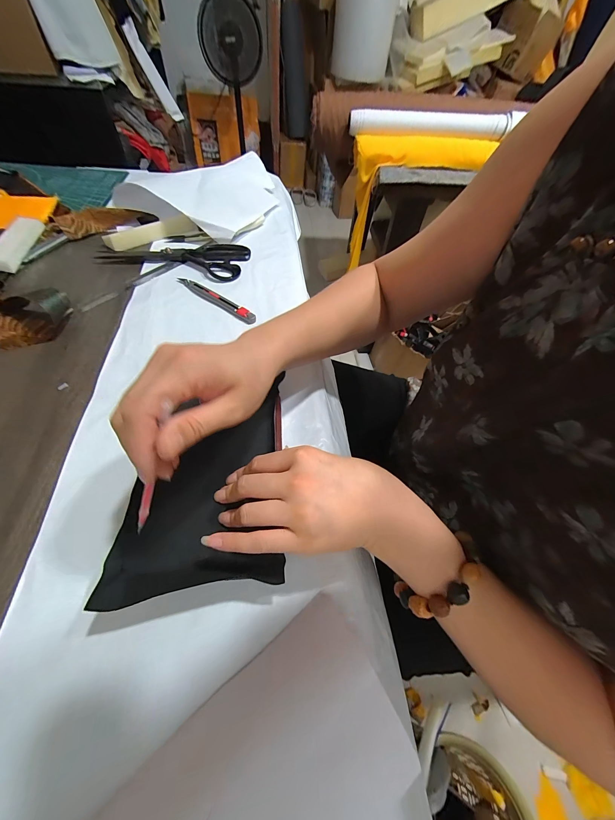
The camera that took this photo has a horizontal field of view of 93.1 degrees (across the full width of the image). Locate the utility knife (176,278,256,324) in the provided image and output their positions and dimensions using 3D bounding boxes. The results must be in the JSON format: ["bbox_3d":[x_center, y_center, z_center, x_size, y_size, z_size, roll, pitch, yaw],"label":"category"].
[{"bbox_3d":[-0.142,-0.170,0.444,0.154,0.009,0.018,31,59,15],"label":"utility knife"}]

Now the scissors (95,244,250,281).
[{"bbox_3d":[-0.227,-0.262,0.495,0.242,0.011,0.096,4,56,-2],"label":"scissors"}]

